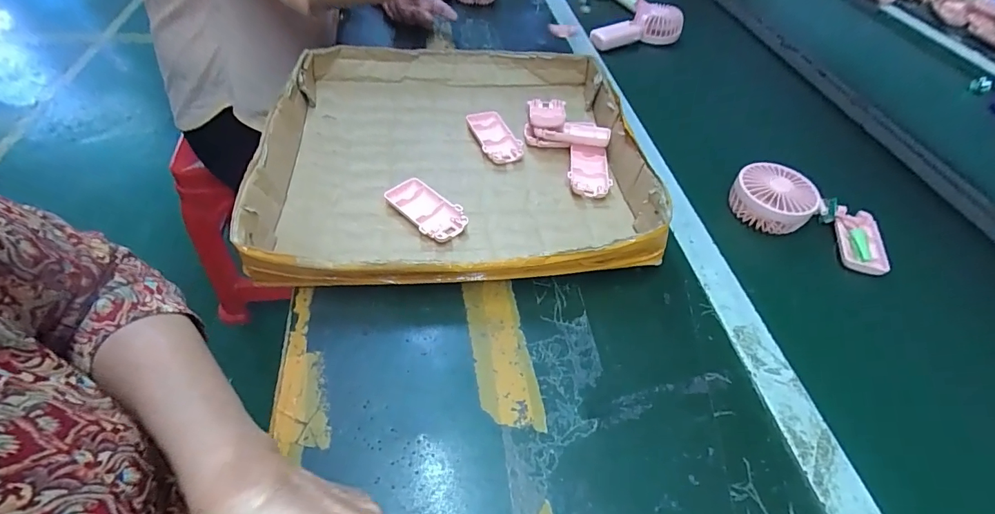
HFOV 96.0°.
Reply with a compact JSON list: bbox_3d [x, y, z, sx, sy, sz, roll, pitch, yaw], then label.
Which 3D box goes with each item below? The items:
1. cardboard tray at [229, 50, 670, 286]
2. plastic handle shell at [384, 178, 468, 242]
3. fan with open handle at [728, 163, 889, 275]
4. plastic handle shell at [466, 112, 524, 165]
[{"bbox_3d":[-0.049,-0.125,0.518,0.396,0.059,0.381,-3,50,-9],"label":"cardboard tray"},{"bbox_3d":[-0.076,-0.049,0.477,0.048,0.019,0.094,-33,60,-29],"label":"plastic handle shell"},{"bbox_3d":[0.356,-0.048,0.512,0.171,0.045,0.091,21,51,12],"label":"fan with open handle"},{"bbox_3d":[-0.003,-0.152,0.569,0.049,0.016,0.092,-12,52,-15],"label":"plastic handle shell"}]

